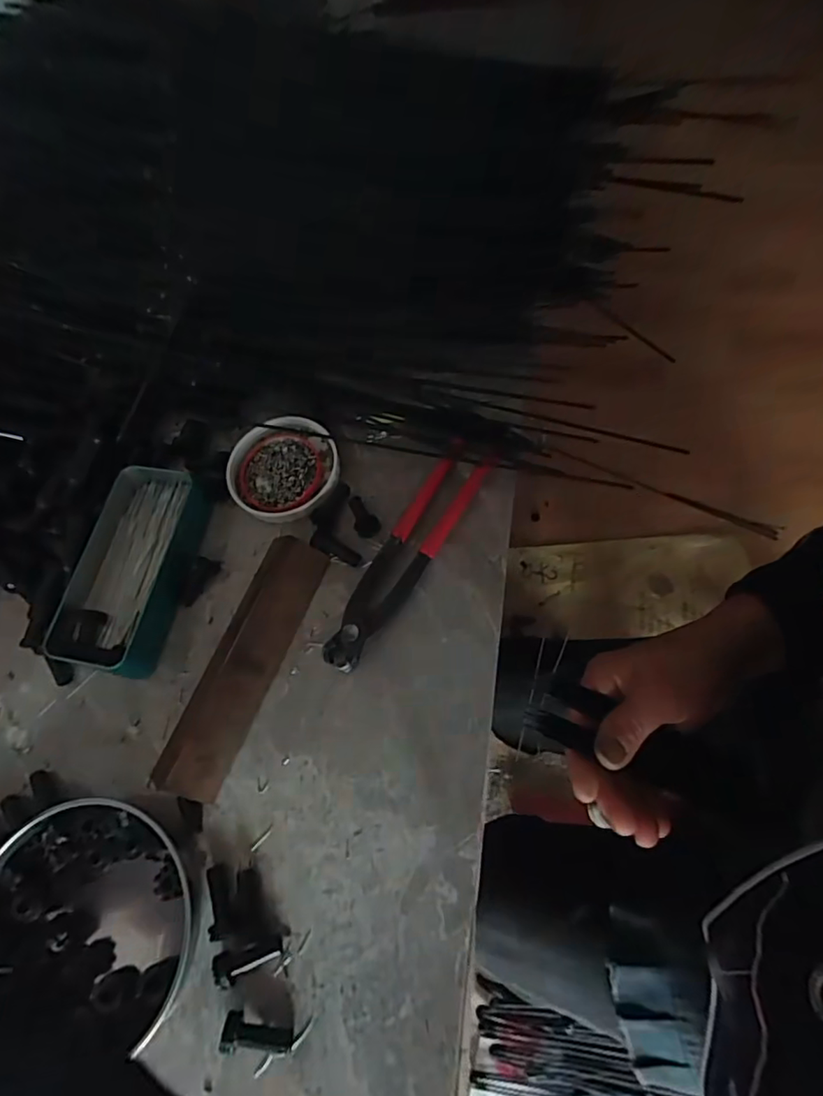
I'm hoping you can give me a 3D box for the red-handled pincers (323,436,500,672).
[{"bbox_3d":[-0.002,-0.001,0.399,0.039,0.012,0.191,29,74,18],"label":"red-handled pincers"}]

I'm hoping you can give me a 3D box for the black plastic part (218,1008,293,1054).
[{"bbox_3d":[-0.084,0.265,0.303,0.037,0.013,0.014,3,68,9],"label":"black plastic part"}]

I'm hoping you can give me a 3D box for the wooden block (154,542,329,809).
[{"bbox_3d":[-0.113,0.074,0.374,0.044,0.020,0.178,21,71,8],"label":"wooden block"}]

